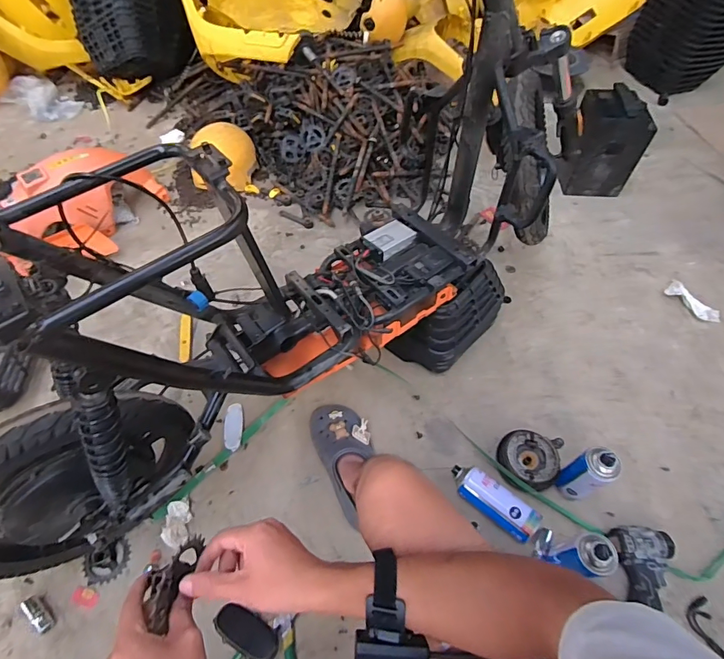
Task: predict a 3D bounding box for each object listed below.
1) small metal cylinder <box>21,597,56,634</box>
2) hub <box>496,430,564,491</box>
[{"bbox_3d":[-0.581,0.509,0.784,0.072,0.023,0.027,38,63,22],"label":"small metal cylinder"},{"bbox_3d":[0.355,0.278,0.931,0.140,0.059,0.124,12,57,7],"label":"hub"}]

